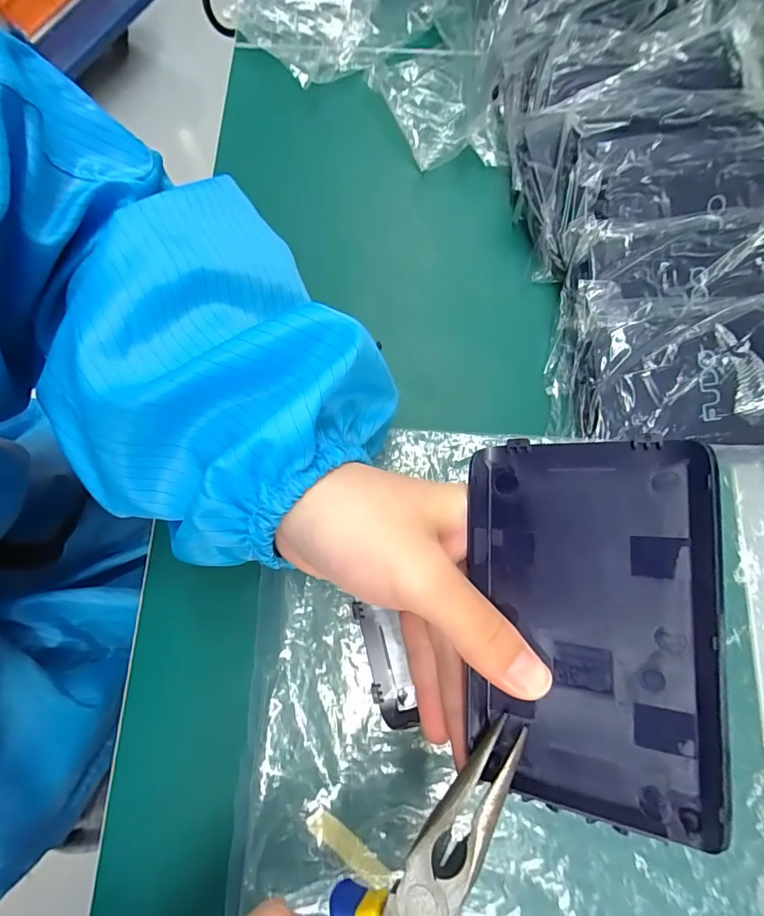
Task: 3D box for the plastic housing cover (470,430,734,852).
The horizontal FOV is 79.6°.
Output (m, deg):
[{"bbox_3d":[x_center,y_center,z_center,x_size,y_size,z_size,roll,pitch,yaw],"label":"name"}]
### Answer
[{"bbox_3d":[0.063,0.052,0.144,0.070,0.006,0.111,-1,85,29],"label":"plastic housing cover"}]

